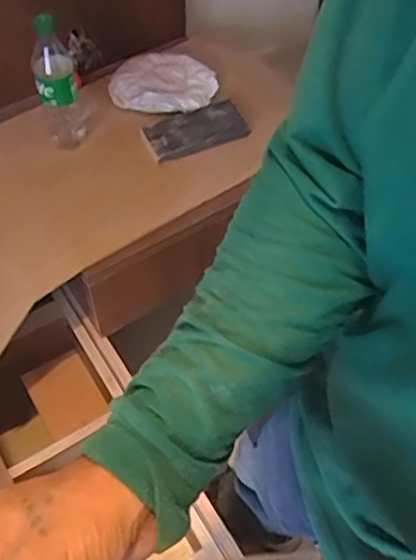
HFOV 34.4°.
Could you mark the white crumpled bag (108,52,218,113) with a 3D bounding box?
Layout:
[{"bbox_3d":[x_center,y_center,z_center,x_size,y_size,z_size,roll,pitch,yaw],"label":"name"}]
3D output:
[{"bbox_3d":[-0.083,-0.364,1.223,0.188,0.026,0.143,-6,56,-5],"label":"white crumpled bag"}]

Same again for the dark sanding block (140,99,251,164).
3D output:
[{"bbox_3d":[-0.024,-0.260,1.161,0.176,0.023,0.081,-16,57,-12],"label":"dark sanding block"}]

